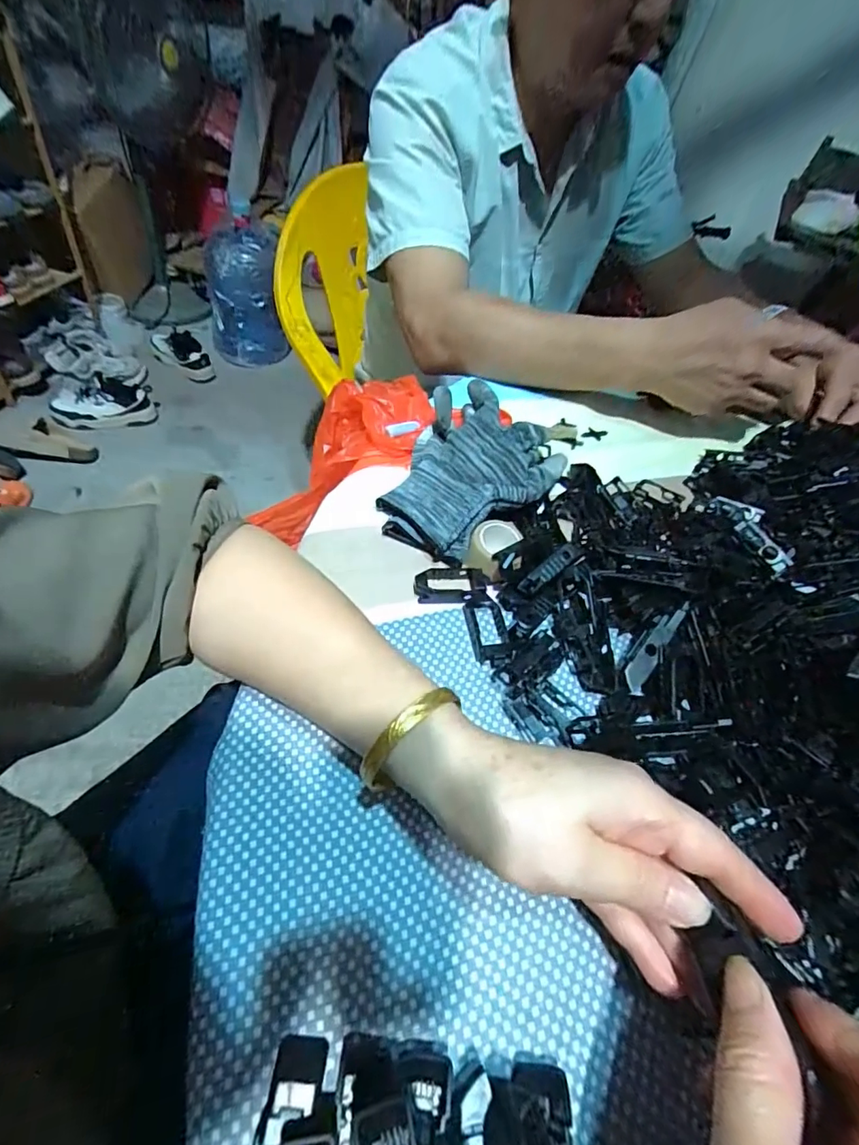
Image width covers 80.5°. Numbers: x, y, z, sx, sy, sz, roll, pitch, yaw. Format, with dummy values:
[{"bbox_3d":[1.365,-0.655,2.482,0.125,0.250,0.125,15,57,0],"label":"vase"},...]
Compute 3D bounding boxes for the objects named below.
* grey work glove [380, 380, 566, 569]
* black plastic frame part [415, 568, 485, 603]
[{"bbox_3d":[0.029,-0.077,0.385,0.115,0.050,0.142,29,52,14],"label":"grey work glove"},{"bbox_3d":[0.014,0.008,0.342,0.047,0.007,0.026,3,50,-7],"label":"black plastic frame part"}]

